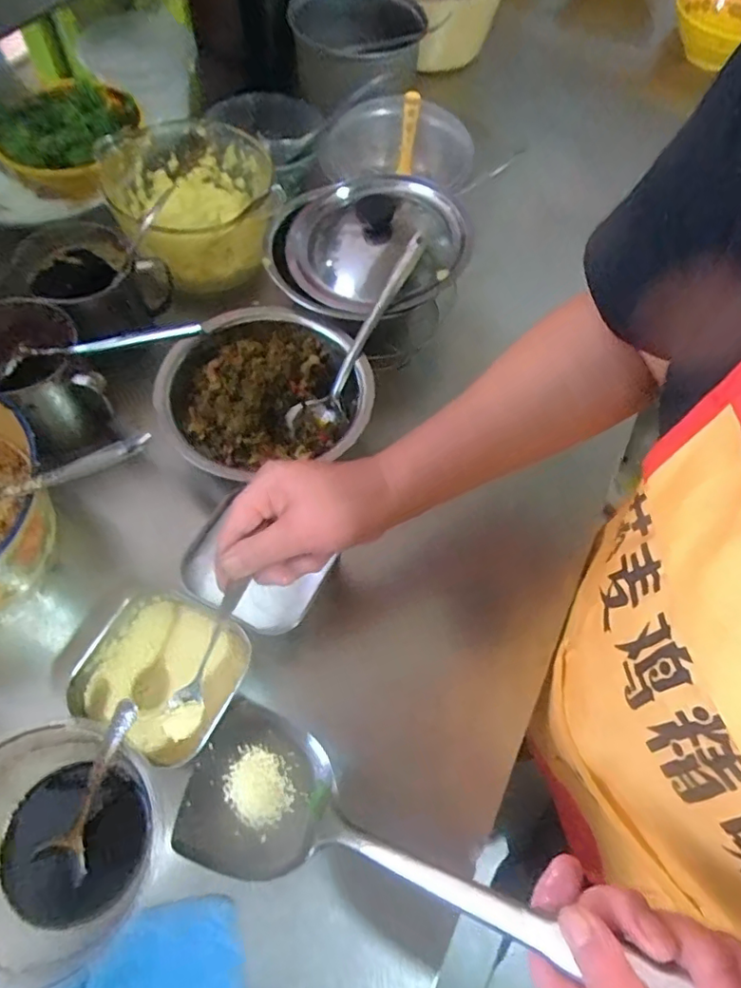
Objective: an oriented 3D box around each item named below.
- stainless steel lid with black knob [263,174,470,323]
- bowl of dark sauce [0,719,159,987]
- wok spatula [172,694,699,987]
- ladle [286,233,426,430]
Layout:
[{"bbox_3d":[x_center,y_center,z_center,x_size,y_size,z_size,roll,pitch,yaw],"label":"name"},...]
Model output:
[{"bbox_3d":[-0.002,-0.251,0.579,0.207,0.054,0.168,-2,64,-3],"label":"stainless steel lid with black knob"},{"bbox_3d":[-0.217,0.236,0.373,0.125,0.078,0.138,-12,65,-8],"label":"bowl of dark sauce"},{"bbox_3d":[0.036,0.199,0.294,0.352,0.044,0.093,2,58,34],"label":"wok spatula"},{"bbox_3d":[-0.005,-0.150,0.537,0.044,0.023,0.222,31,88,13],"label":"ladle"}]

